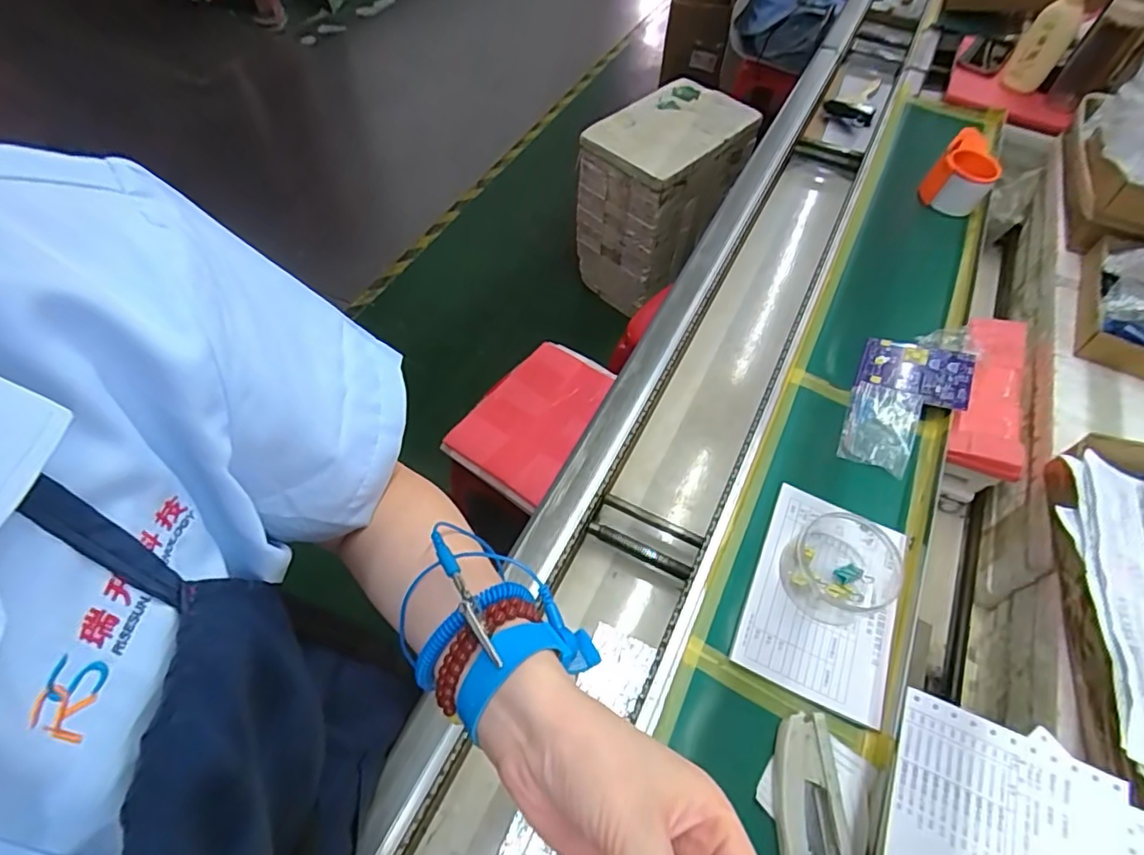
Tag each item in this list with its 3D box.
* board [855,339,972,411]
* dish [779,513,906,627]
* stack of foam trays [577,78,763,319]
[{"bbox_3d":[0.434,-0.072,0.719,0.125,0.007,0.094,17,61,23],"label":"board"},{"bbox_3d":[0.275,0.136,0.572,0.123,0.041,0.102,-29,61,-19],"label":"dish"},{"bbox_3d":[0.255,-0.663,1.679,0.418,0.498,0.314,-31,62,-20],"label":"stack of foam trays"}]

